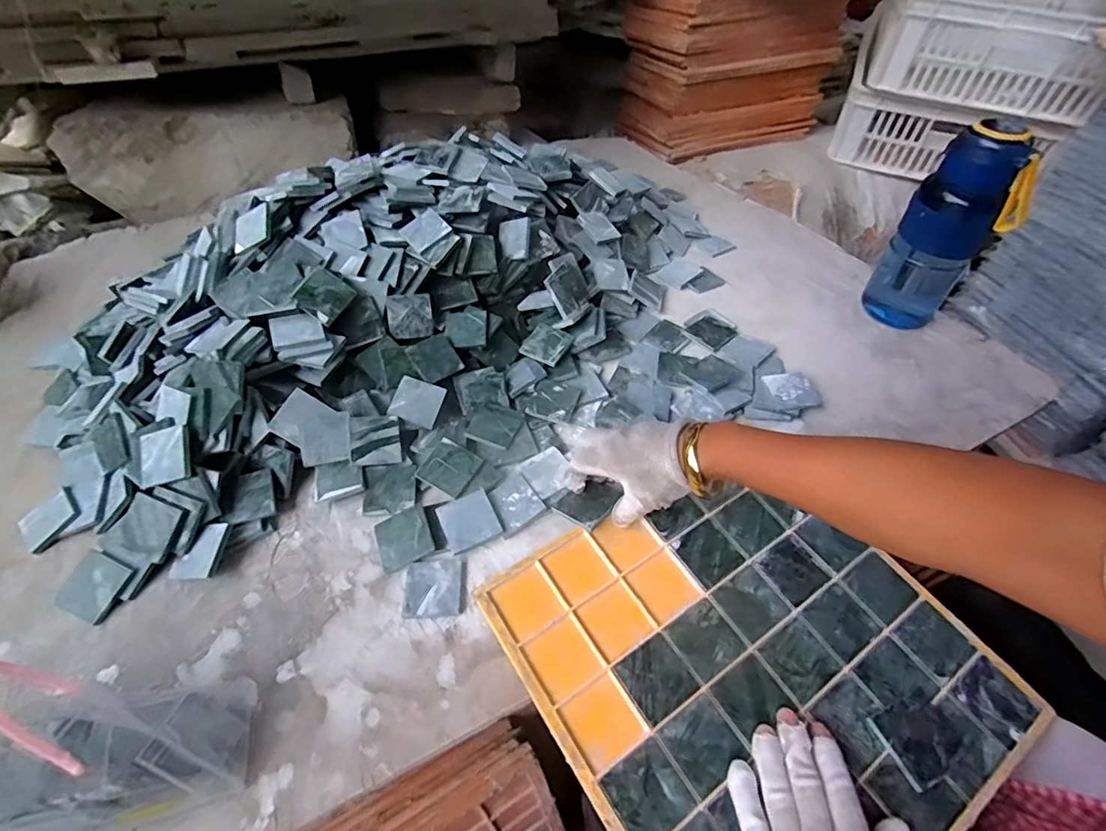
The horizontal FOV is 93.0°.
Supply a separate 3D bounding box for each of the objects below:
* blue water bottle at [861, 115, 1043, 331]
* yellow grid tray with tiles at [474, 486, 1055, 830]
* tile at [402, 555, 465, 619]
[{"bbox_3d":[0.457,-0.212,0.605,0.103,0.223,0.099,31,57,24],"label":"blue water bottle"},{"bbox_3d":[0.152,0.186,0.415,0.312,0.031,0.310,-28,54,-19],"label":"yellow grid tray with tiles"},{"bbox_3d":[-0.103,0.147,0.453,0.051,0.004,0.050,-5,50,-3],"label":"tile"}]

